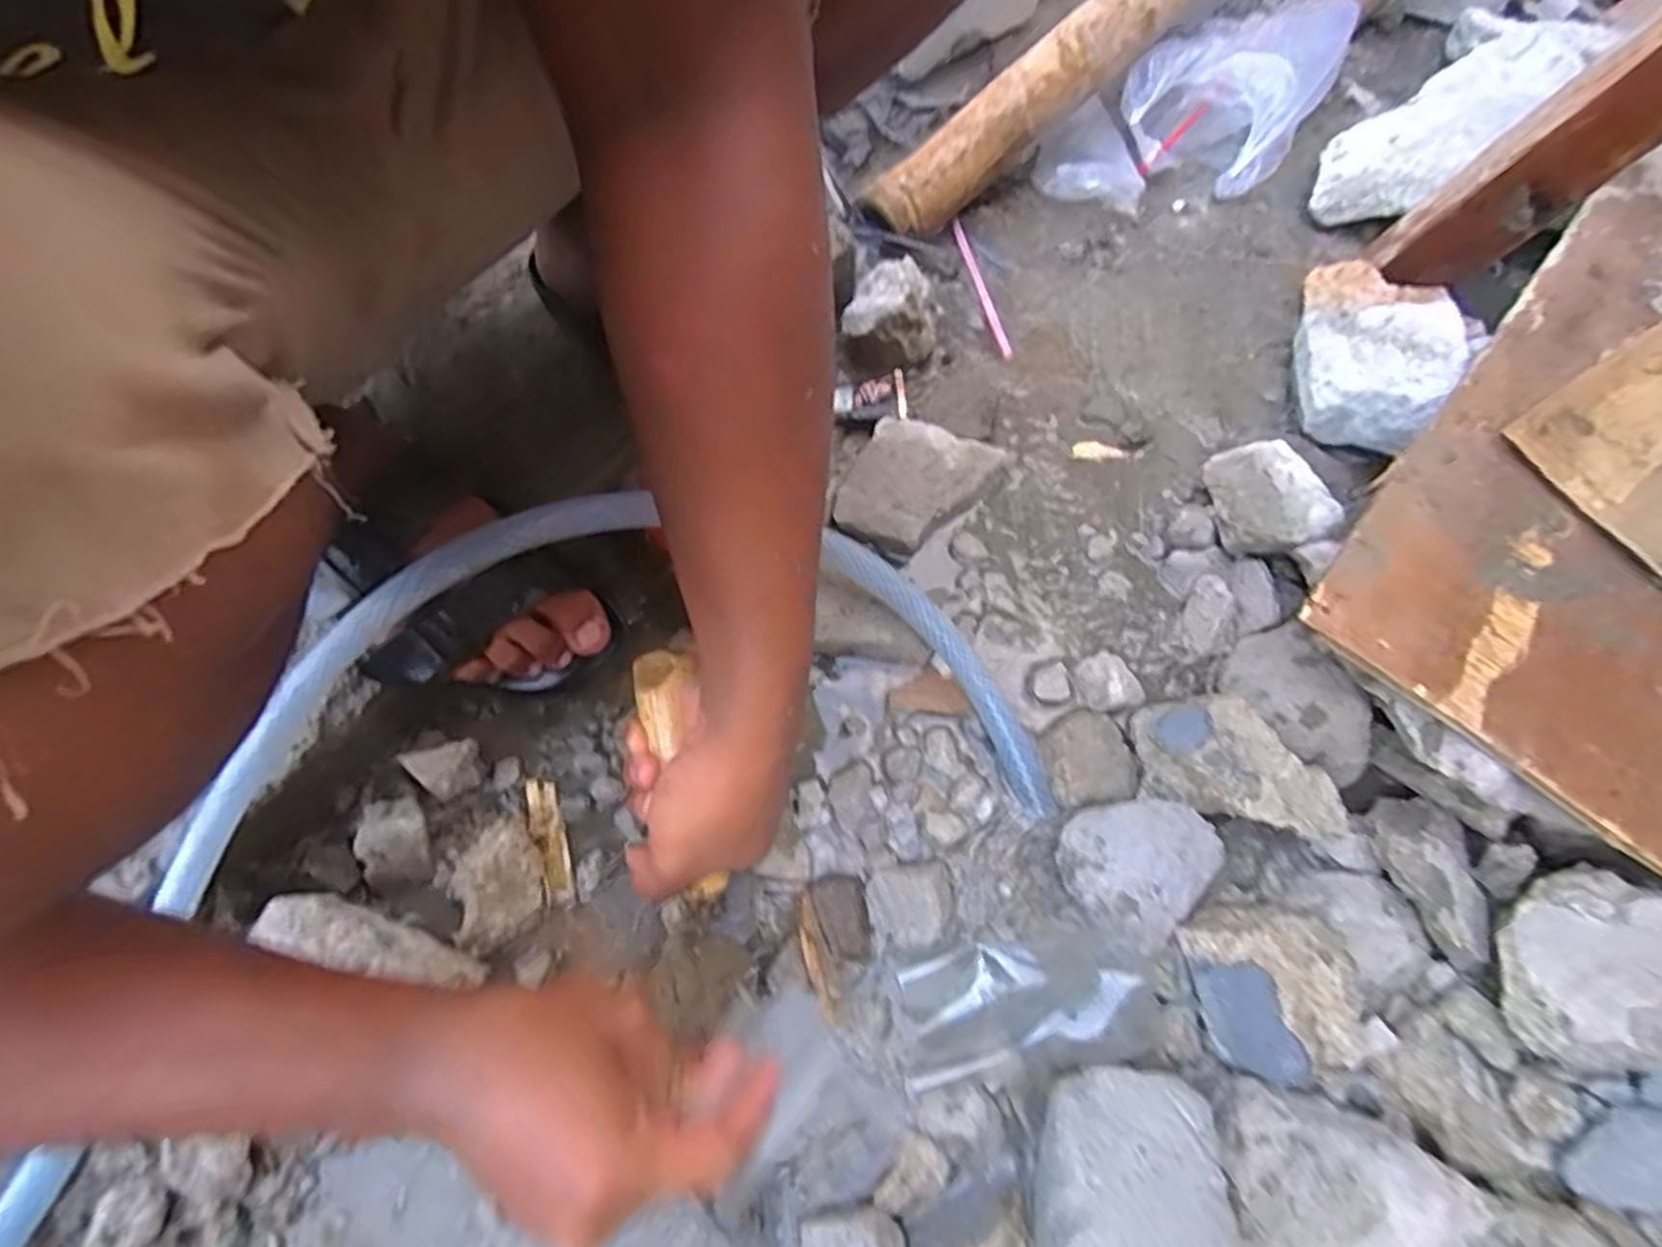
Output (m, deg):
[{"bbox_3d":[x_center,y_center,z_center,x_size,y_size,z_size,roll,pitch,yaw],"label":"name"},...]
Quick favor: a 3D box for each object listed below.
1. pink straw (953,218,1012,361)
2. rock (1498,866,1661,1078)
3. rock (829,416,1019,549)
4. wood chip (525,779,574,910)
[{"bbox_3d":[0.126,-0.289,0.649,0.010,0.010,0.173,-9,62,-3],"label":"pink straw"},{"bbox_3d":[0.382,0.168,0.372,0.092,0.044,0.085,0,67,-1],"label":"rock"},{"bbox_3d":[0.060,-0.091,0.529,0.088,0.031,0.103,23,65,13],"label":"rock"},{"bbox_3d":[-0.163,0.125,0.441,0.018,0.013,0.073,-18,63,-8],"label":"wood chip"}]

